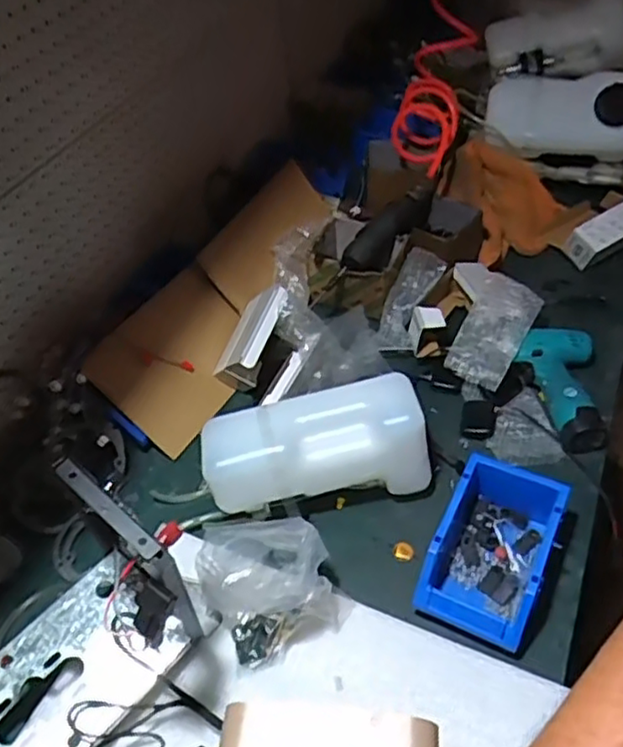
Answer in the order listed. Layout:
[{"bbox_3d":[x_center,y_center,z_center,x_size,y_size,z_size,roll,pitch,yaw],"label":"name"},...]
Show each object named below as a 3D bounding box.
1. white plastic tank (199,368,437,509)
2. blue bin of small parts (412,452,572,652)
[{"bbox_3d":[0.004,0.097,0.804,0.257,0.129,0.107,-12,46,-5],"label":"white plastic tank"},{"bbox_3d":[0.200,0.191,0.734,0.112,0.075,0.177,18,51,22],"label":"blue bin of small parts"}]

